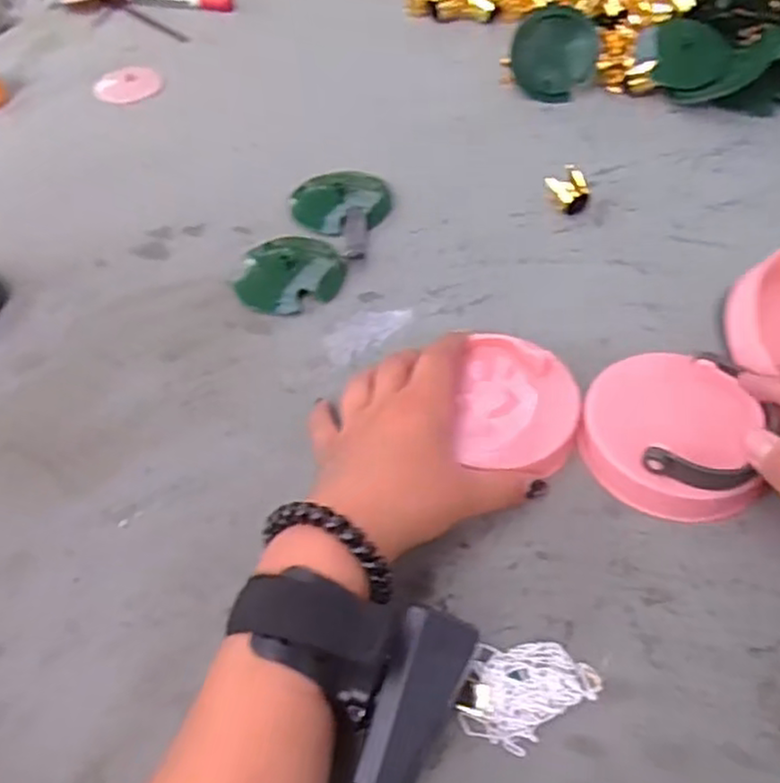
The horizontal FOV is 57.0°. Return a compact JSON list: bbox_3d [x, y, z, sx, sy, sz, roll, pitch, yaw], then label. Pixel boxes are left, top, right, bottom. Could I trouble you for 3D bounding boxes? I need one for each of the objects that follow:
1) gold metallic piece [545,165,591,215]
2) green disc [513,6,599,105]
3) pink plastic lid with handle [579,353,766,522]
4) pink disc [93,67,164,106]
[{"bbox_3d":[0.132,-0.147,0.520,0.030,0.023,0.026,-38,58,-22],"label":"gold metallic piece"},{"bbox_3d":[0.141,-0.286,0.610,0.069,0.071,0.009,-4,28,-1],"label":"green disc"},{"bbox_3d":[0.143,0.019,0.368,0.082,0.023,0.086,-3,52,4],"label":"pink plastic lid with handle"},{"bbox_3d":[-0.242,-0.284,0.663,0.061,0.004,0.069,-17,53,-7],"label":"pink disc"}]

